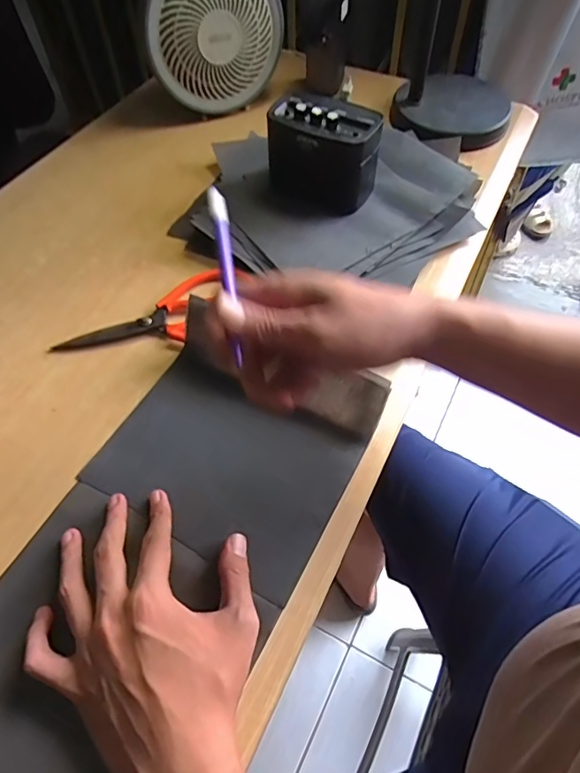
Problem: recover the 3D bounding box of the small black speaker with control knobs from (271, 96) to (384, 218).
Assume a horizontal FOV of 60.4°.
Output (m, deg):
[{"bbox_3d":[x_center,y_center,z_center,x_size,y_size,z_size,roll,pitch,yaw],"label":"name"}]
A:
[{"bbox_3d":[0.035,-0.268,0.579,0.125,0.091,0.074,25,60,17],"label":"small black speaker with control knobs"}]

